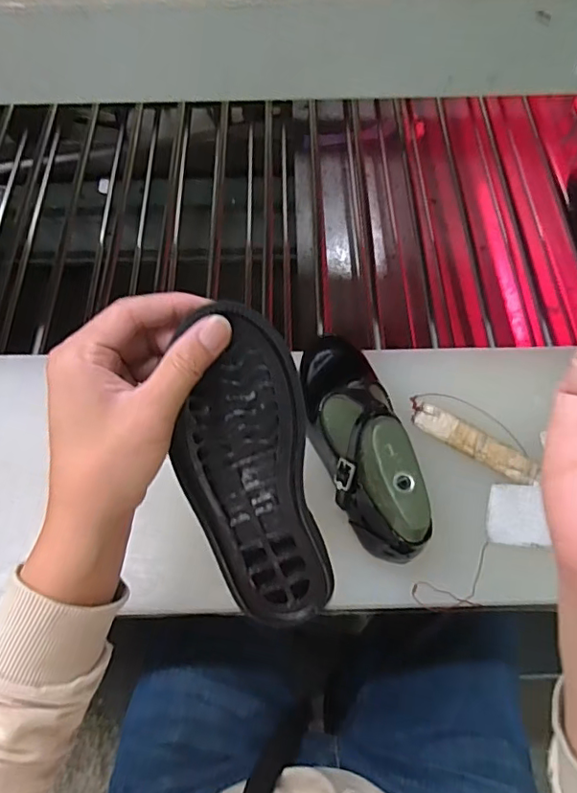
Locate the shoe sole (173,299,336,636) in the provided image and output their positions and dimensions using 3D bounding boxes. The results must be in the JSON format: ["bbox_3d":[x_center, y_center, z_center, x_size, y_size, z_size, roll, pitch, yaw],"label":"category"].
[{"bbox_3d":[-0.026,0.053,0.351,0.081,0.012,0.215,-10,106,-3],"label":"shoe sole"}]

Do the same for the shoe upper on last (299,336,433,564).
[{"bbox_3d":[0.057,0.027,0.451,0.065,0.074,0.209,-13,63,-5],"label":"shoe upper on last"}]

